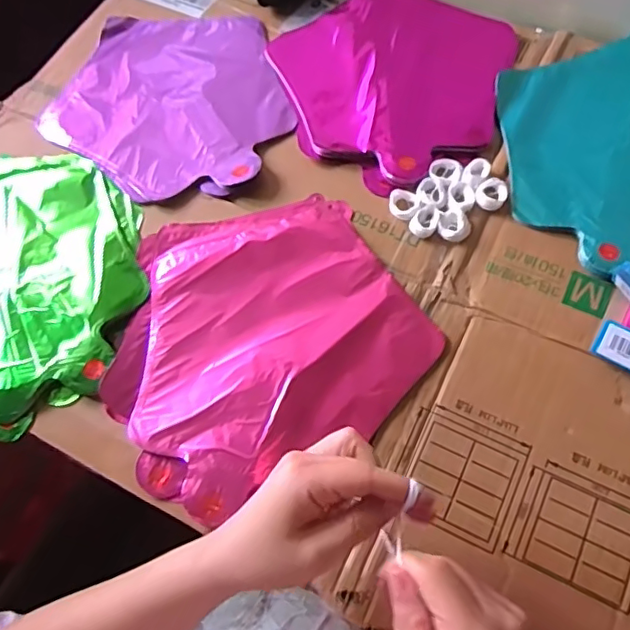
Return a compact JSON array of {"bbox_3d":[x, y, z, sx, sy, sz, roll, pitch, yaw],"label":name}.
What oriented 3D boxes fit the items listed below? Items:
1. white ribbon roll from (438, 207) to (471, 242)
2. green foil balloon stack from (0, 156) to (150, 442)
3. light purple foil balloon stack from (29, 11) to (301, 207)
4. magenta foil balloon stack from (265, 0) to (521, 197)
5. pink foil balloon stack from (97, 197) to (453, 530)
[{"bbox_3d":[0.118,-0.075,0.486,0.027,0.007,0.029,19,70,13],"label":"white ribbon roll"},{"bbox_3d":[-0.266,-0.033,0.502,0.249,0.026,0.233,17,69,12],"label":"green foil balloon stack"},{"bbox_3d":[-0.133,-0.217,0.566,0.235,0.014,0.225,26,71,15],"label":"light purple foil balloon stack"},{"bbox_3d":[0.077,-0.235,0.563,0.231,0.011,0.229,-40,69,-16],"label":"magenta foil balloon stack"},{"bbox_3d":[-0.051,0.010,0.462,0.239,0.017,0.226,-31,68,-8],"label":"pink foil balloon stack"}]

